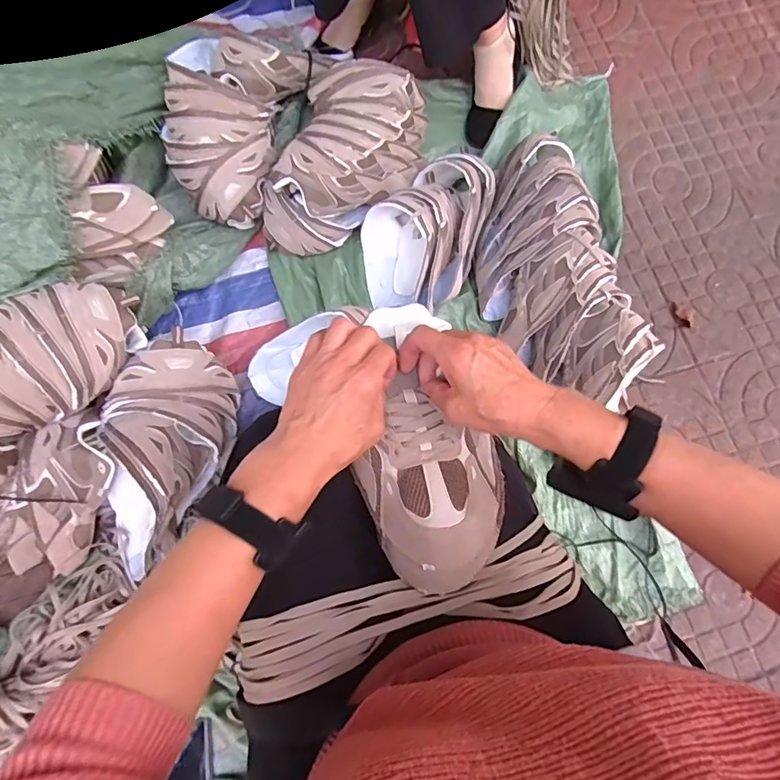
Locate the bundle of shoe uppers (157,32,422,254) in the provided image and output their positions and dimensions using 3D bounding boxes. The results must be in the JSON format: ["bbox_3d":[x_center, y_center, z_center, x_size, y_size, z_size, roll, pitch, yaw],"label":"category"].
[{"bbox_3d":[-0.167,-0.431,0.840,0.420,0.155,0.297,17,74,4],"label":"bundle of shoe uppers"}]

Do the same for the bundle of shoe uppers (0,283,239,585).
[{"bbox_3d":[-0.462,0.064,0.689,0.438,0.251,0.363,-4,73,-2],"label":"bundle of shoe uppers"}]

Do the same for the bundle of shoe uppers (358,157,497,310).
[{"bbox_3d":[0.053,-0.280,0.852,0.206,0.148,0.258,18,74,4],"label":"bundle of shoe uppers"}]

